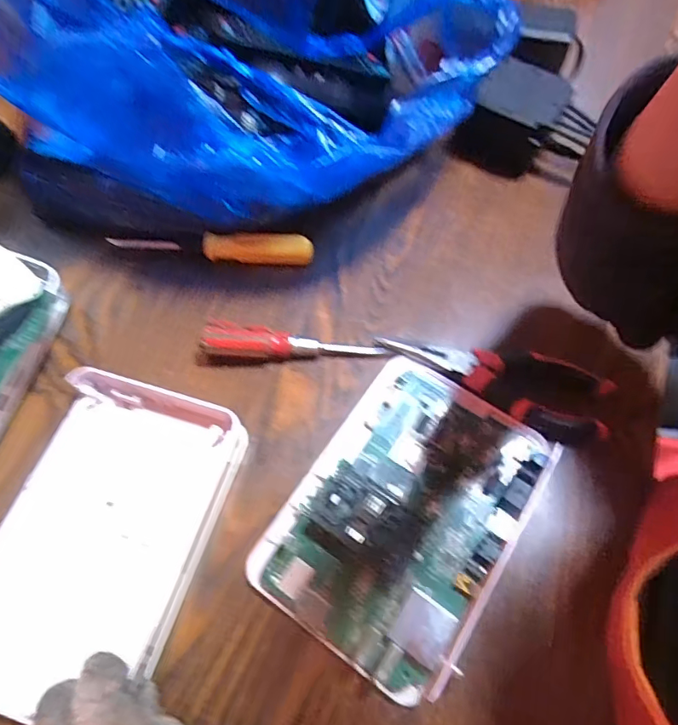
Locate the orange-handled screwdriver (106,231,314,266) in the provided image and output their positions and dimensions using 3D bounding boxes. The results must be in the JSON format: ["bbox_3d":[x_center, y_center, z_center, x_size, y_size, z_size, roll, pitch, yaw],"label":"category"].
[{"bbox_3d":[-0.102,-0.092,0.392,0.160,0.021,0.018,2,63,1],"label":"orange-handled screwdriver"}]

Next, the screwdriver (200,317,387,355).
[{"bbox_3d":[-0.032,-0.011,0.340,0.123,0.023,0.021,6,63,3],"label":"screwdriver"}]

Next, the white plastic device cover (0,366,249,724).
[{"bbox_3d":[-0.142,0.099,0.287,0.125,0.031,0.176,15,63,9],"label":"white plastic device cover"}]

